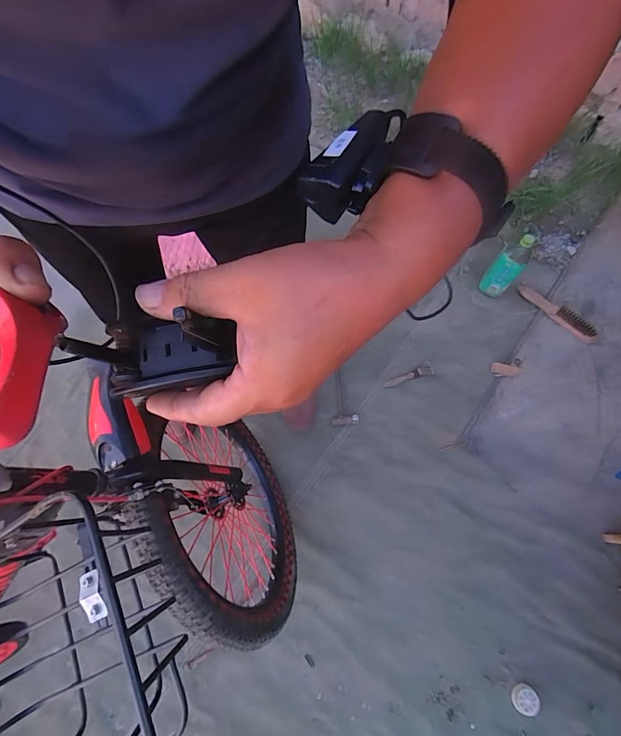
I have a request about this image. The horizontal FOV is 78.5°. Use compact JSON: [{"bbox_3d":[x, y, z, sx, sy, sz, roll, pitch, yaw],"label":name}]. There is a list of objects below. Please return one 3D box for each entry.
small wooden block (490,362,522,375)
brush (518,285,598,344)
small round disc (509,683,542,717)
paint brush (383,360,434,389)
[{"bbox_3d":[0.549,0.006,1.068,0.080,0.018,0.032,11,68,6],"label":"small wooden block"},{"bbox_3d":[0.737,-0.175,1.139,0.068,0.031,0.270,-25,52,-11],"label":"brush"},{"bbox_3d":[0.439,0.675,0.771,0.051,0.014,0.051,-1,67,1],"label":"small round disc"},{"bbox_3d":[0.274,0.018,1.068,0.148,0.008,0.039,-16,68,-5],"label":"paint brush"}]

